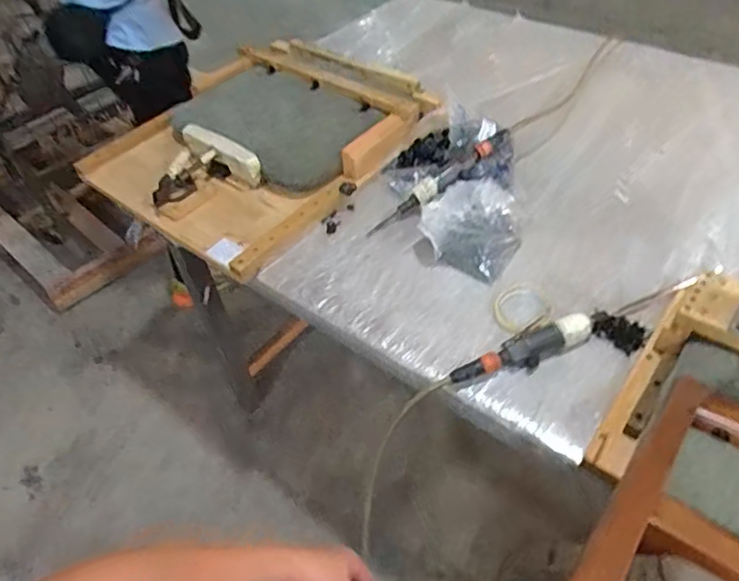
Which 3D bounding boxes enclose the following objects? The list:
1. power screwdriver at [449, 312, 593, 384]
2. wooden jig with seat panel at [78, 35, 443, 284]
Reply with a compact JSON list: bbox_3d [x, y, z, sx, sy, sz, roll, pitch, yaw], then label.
[{"bbox_3d":[0.230,0.089,0.865,0.226,0.035,0.045,-21,48,-14],"label":"power screwdriver"},{"bbox_3d":[-0.240,-0.348,1.283,0.554,0.094,0.617,29,56,29],"label":"wooden jig with seat panel"}]

